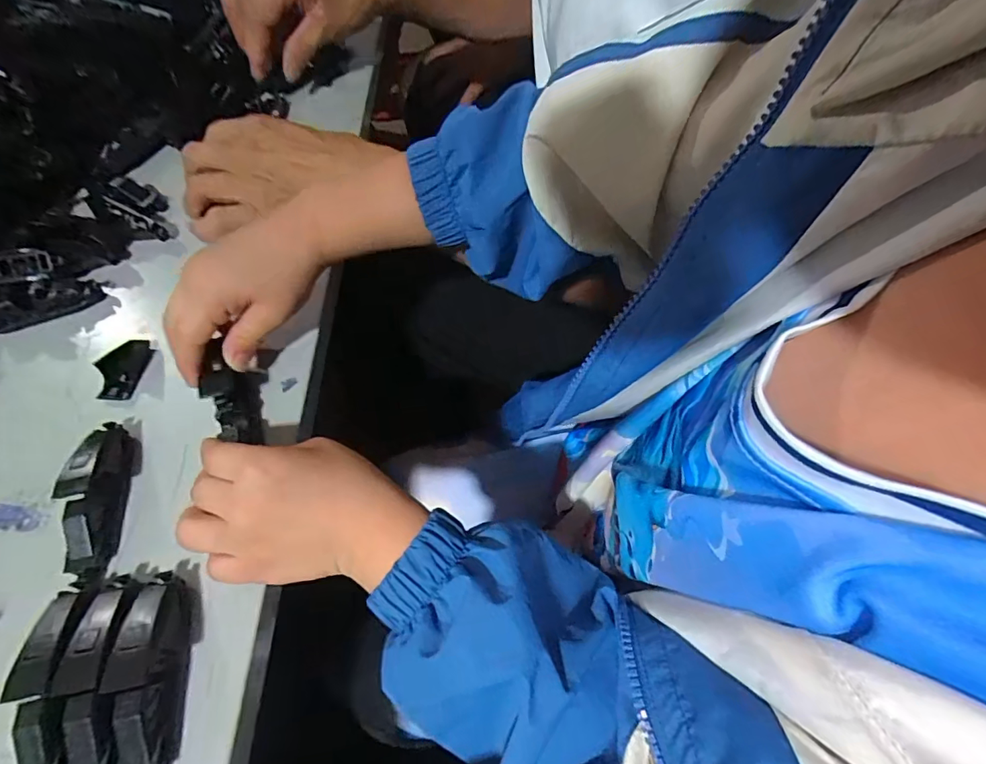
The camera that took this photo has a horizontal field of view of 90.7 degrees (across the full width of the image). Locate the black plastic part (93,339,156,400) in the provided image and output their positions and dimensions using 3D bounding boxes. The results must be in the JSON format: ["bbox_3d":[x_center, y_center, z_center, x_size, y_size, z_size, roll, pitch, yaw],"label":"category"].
[{"bbox_3d":[-0.221,-0.009,0.292,0.023,0.013,0.042,-4,59,1],"label":"black plastic part"}]

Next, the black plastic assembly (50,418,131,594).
[{"bbox_3d":[-0.198,0.057,0.243,0.021,0.023,0.083,-13,59,-4],"label":"black plastic assembly"}]

